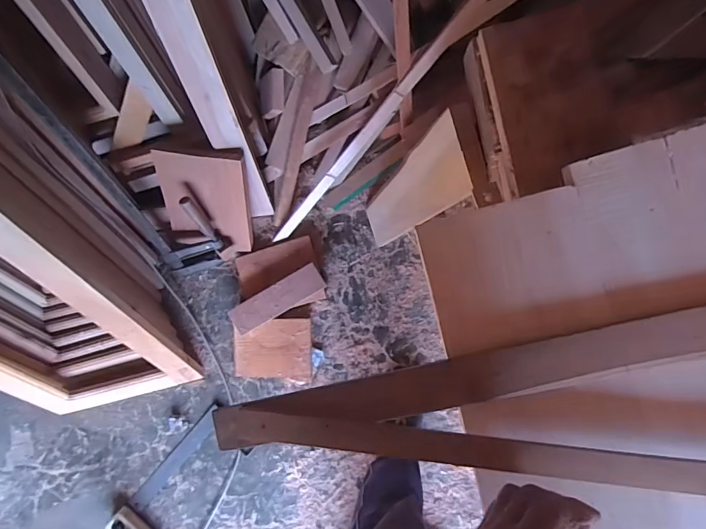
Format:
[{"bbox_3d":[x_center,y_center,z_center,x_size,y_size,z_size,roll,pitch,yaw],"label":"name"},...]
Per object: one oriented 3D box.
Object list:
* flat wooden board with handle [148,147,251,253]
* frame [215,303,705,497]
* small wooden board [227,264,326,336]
[{"bbox_3d":[-0.357,-0.151,1.060,0.200,0.031,0.265,4,132,-2],"label":"flat wooden board with handle"},{"bbox_3d":[0.227,0.128,0.388,0.710,0.032,0.200,-6,87,6],"label":"frame"},{"bbox_3d":[-0.194,0.091,1.129,0.249,0.017,0.073,-31,88,-7],"label":"small wooden board"}]

